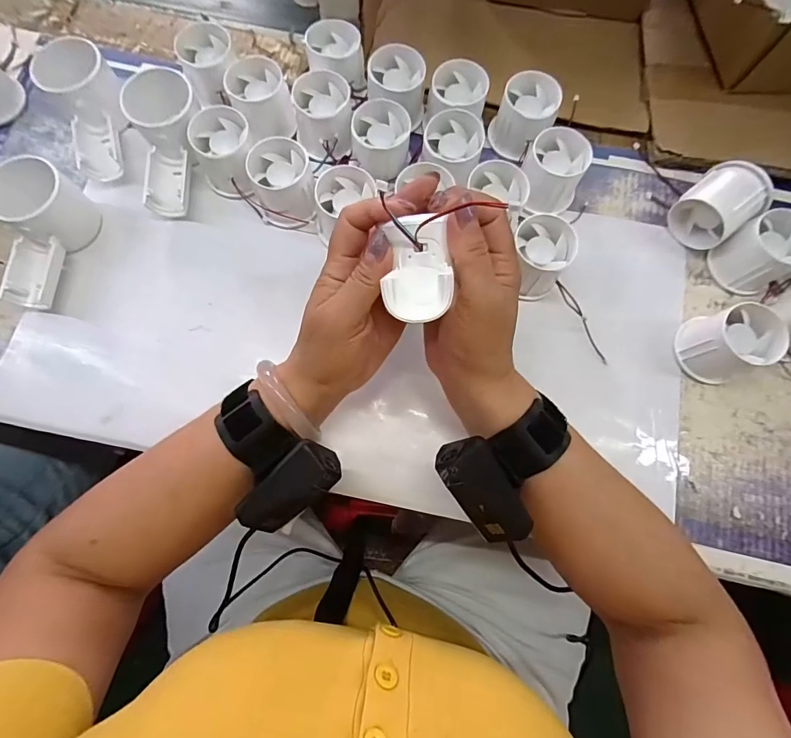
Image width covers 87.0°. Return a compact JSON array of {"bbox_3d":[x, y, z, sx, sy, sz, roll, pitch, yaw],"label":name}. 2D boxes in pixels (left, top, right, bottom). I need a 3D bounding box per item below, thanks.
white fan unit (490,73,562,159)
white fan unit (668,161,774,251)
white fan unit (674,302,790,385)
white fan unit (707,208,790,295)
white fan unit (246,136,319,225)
[{"bbox_3d":[0.118,-0.230,0.391,0.051,0.054,0.057,26,76,5],"label":"white fan unit"},{"bbox_3d":[0.280,-0.138,0.363,0.053,0.055,0.059,-41,80,-11],"label":"white fan unit"},{"bbox_3d":[0.267,-0.021,0.338,0.054,0.052,0.054,0,75,-1],"label":"white fan unit"},{"bbox_3d":[0.315,-0.098,0.358,0.052,0.049,0.054,-25,77,-8],"label":"white fan unit"},{"bbox_3d":[-0.098,-0.162,0.366,0.052,0.047,0.056,0,75,-1],"label":"white fan unit"}]

